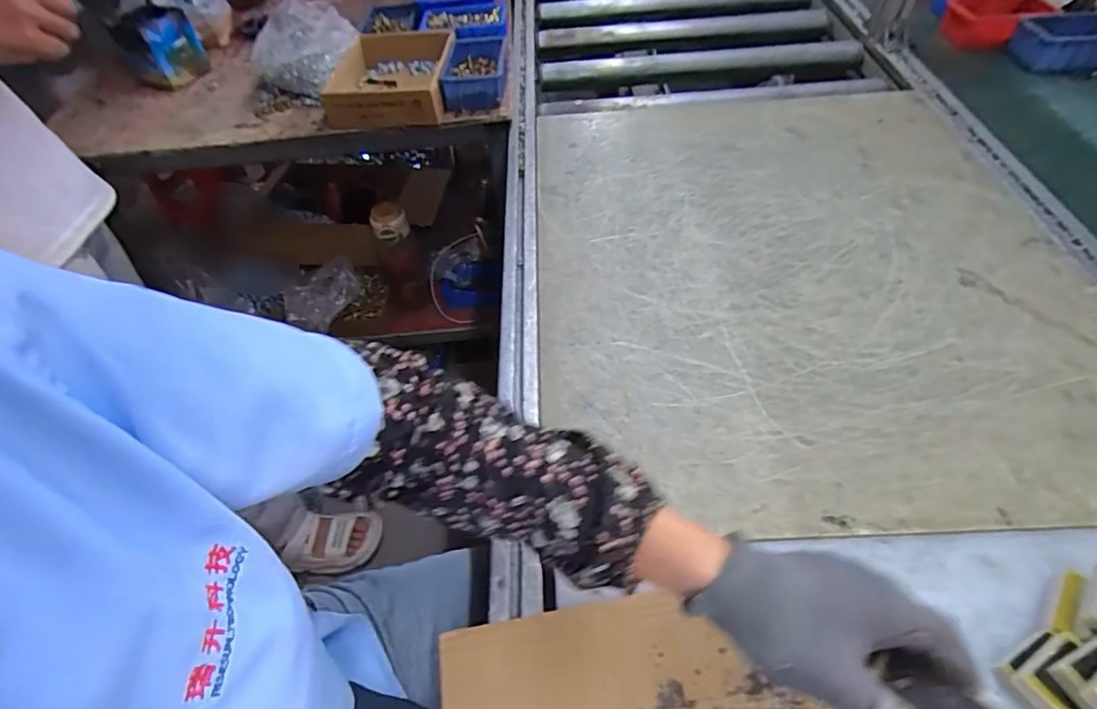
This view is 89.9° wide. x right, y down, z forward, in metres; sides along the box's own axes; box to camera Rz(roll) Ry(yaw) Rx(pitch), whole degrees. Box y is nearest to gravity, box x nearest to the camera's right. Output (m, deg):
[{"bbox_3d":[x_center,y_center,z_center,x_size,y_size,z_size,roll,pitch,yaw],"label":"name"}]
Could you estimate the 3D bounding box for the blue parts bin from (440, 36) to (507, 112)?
[{"bbox_3d":[-0.120,-0.451,0.883,0.108,0.052,0.156,-3,51,2],"label":"blue parts bin"}]

